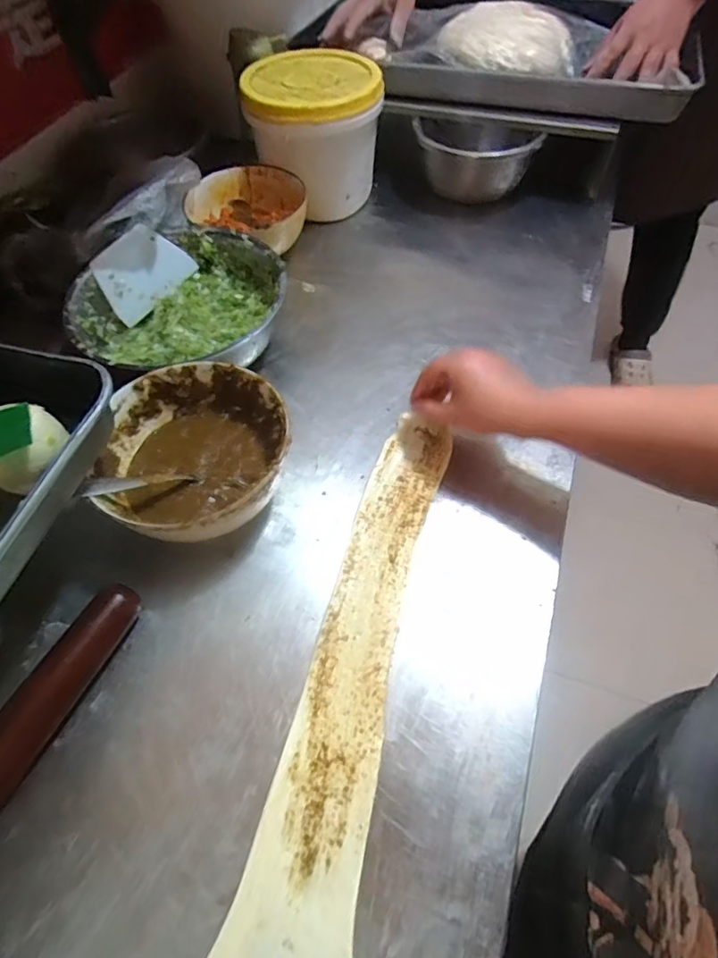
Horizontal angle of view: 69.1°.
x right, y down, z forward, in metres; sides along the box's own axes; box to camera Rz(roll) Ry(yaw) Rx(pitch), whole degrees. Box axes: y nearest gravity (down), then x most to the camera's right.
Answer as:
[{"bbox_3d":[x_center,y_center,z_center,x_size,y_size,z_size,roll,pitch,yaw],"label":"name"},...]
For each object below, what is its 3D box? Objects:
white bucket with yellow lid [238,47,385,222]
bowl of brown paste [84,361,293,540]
[{"bbox_3d":[-0.063,-0.490,0.743,0.176,0.144,0.180,0,56,1],"label":"white bucket with yellow lid"},{"bbox_3d":[-0.147,-0.022,0.488,0.163,0.082,0.152,0,56,1],"label":"bowl of brown paste"}]

